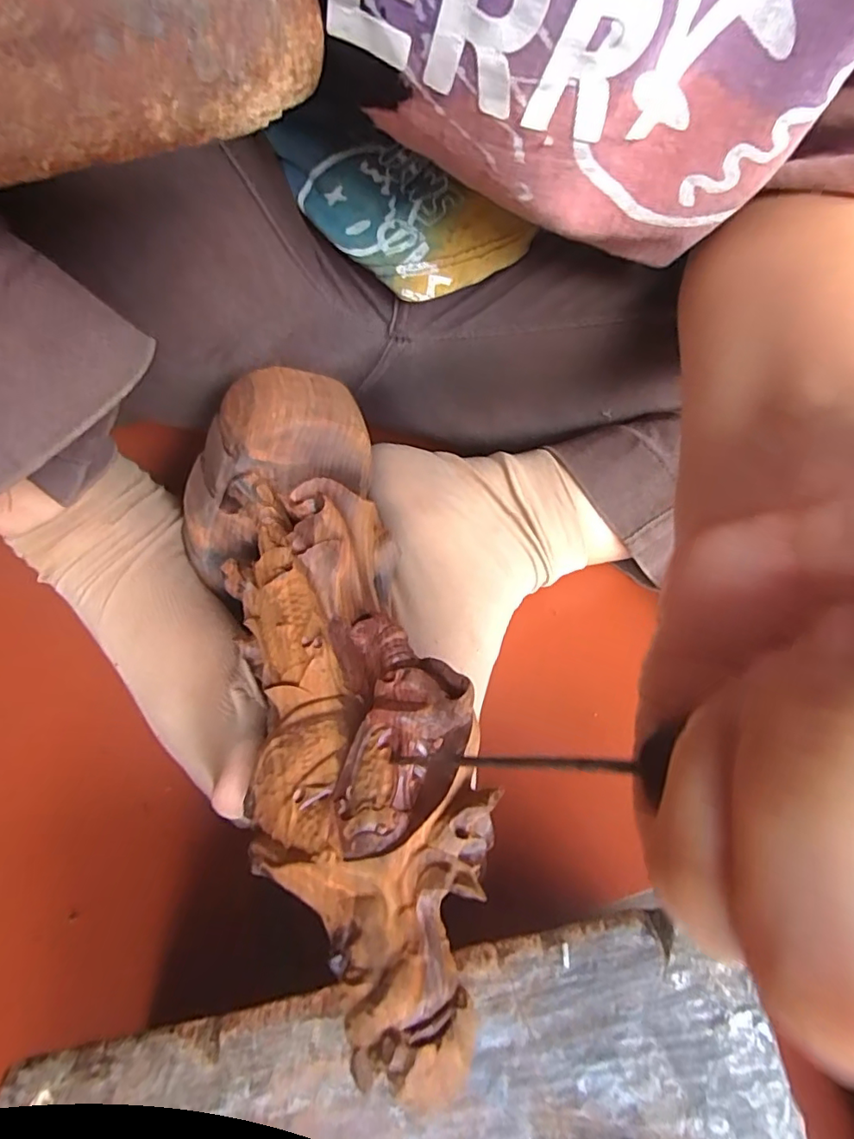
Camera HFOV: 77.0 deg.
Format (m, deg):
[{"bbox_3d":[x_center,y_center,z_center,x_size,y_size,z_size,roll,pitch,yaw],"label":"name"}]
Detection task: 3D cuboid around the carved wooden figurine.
[{"bbox_3d":[-0.040,0.024,0.189,0.079,0.058,0.238,-18,53,-9],"label":"carved wooden figurine"}]

